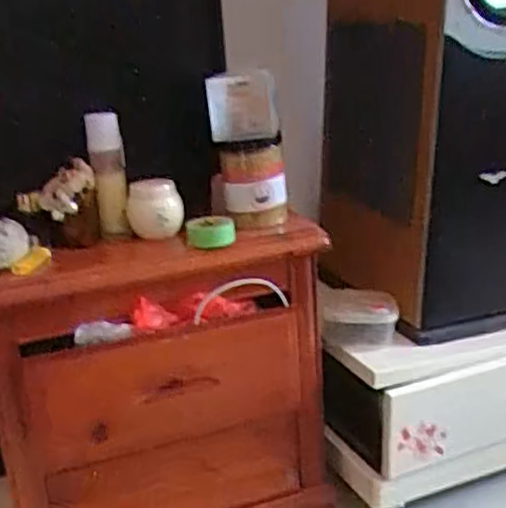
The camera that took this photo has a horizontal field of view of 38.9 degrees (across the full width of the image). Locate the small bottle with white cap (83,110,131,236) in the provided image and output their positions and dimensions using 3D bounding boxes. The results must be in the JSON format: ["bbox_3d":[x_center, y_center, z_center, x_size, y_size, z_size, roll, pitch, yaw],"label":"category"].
[{"bbox_3d":[-0.191,-0.103,0.954,0.045,0.155,0.043,-8,20,-13],"label":"small bottle with white cap"}]

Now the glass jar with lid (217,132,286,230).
[{"bbox_3d":[-0.007,-0.137,0.946,0.091,0.195,0.095,-3,19,1],"label":"glass jar with lid"}]

